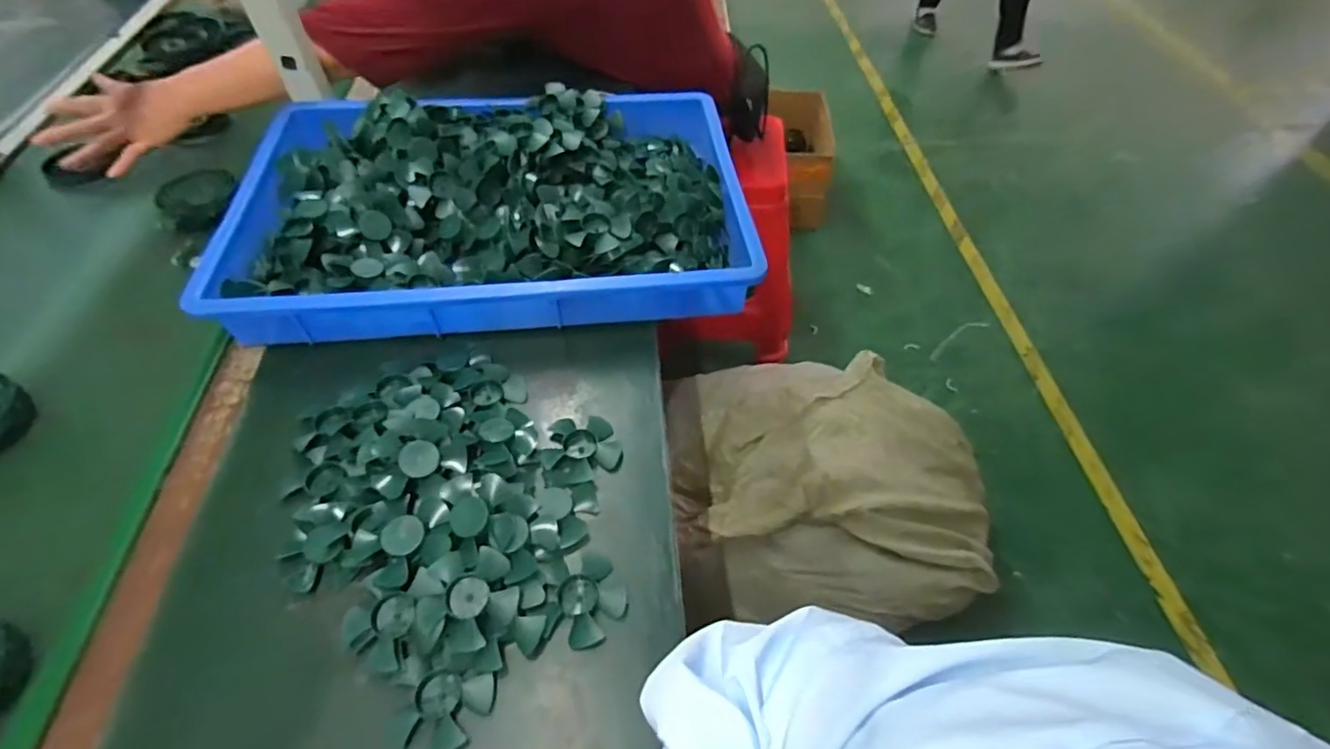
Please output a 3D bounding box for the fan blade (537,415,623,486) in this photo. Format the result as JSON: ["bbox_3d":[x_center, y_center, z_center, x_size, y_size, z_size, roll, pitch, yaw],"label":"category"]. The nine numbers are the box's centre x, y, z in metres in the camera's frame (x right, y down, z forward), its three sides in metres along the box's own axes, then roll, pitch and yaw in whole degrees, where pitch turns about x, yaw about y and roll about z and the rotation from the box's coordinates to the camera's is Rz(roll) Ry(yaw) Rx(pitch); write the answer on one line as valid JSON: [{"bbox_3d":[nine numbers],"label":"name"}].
[{"bbox_3d":[-0.078,0.067,0.548,0.071,0.016,0.071,-1,56,1],"label":"fan blade"}]

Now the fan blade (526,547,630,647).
[{"bbox_3d":[-0.067,0.173,0.463,0.066,0.010,0.071,0,53,0],"label":"fan blade"}]

